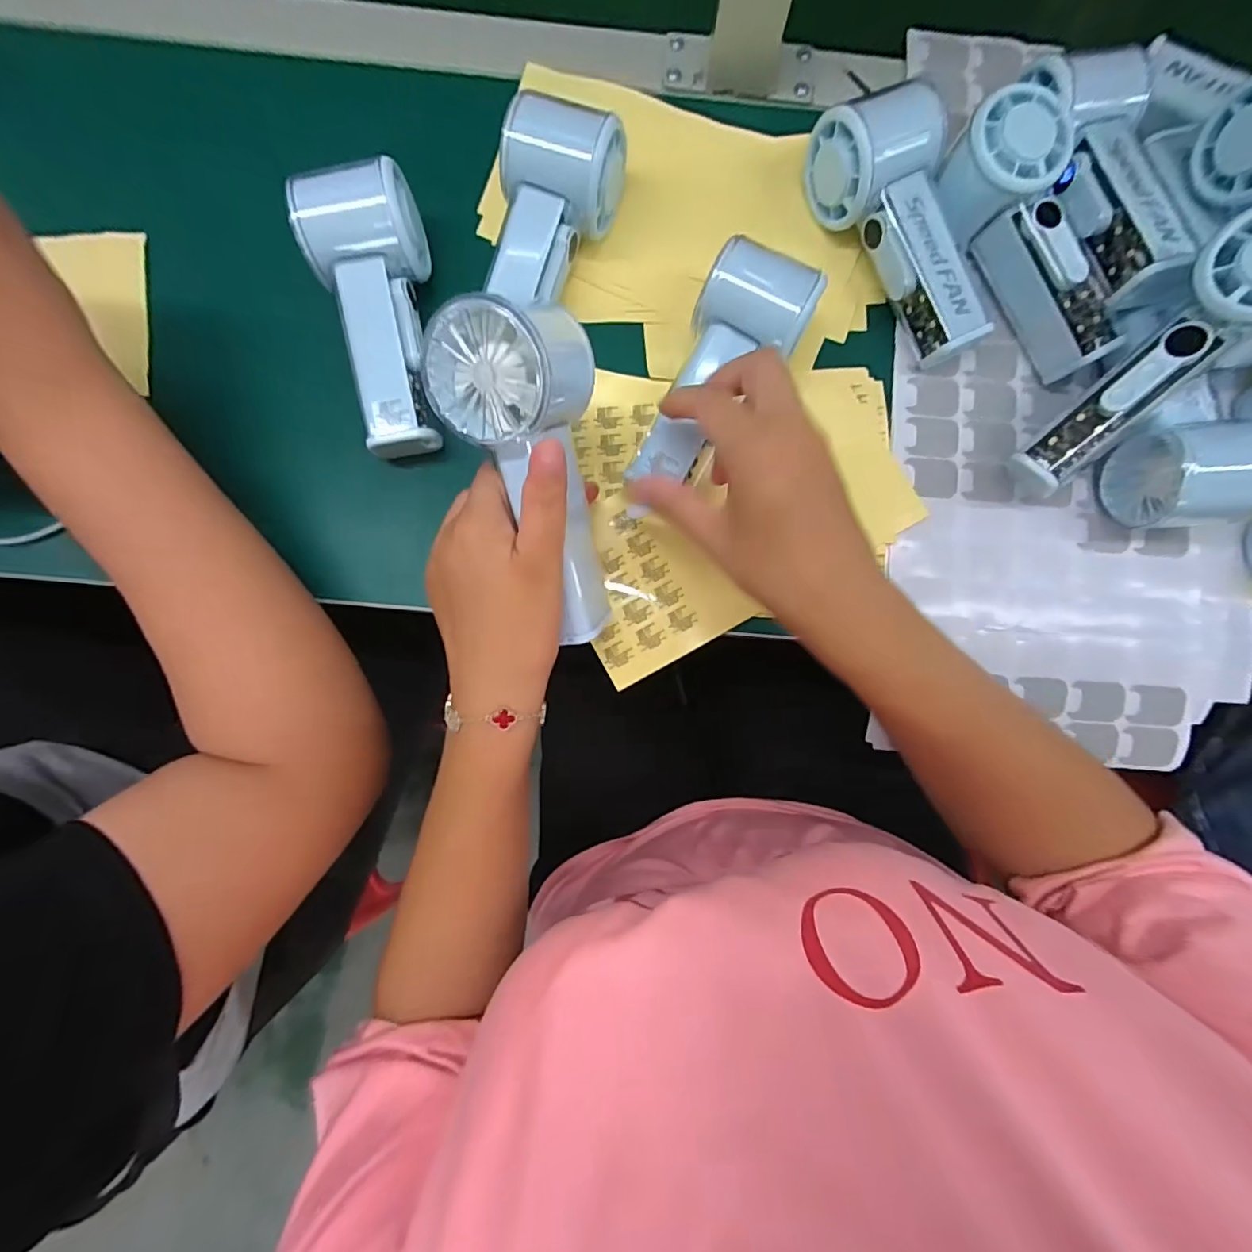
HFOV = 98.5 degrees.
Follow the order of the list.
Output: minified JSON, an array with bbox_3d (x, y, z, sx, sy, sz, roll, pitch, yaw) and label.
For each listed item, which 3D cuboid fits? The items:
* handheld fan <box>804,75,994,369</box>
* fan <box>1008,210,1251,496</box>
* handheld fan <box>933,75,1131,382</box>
[{"bbox_3d":[0.172,-0.238,0.322,0.062,0.056,0.152,-33,98,-5],"label":"handheld fan"},{"bbox_3d":[0.289,-0.139,0.294,0.154,0.060,0.053,-47,69,29],"label":"fan"},{"bbox_3d":[0.242,-0.226,0.316,0.058,0.045,0.151,-30,100,-5],"label":"handheld fan"}]

